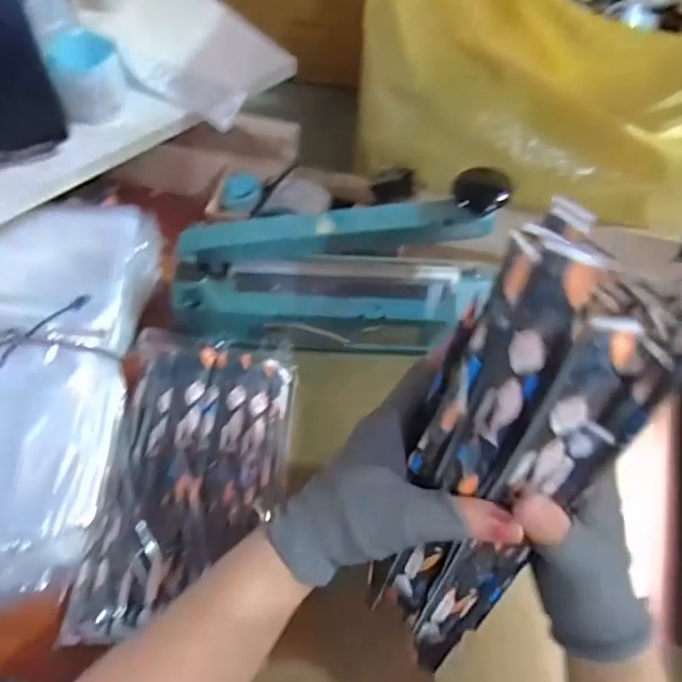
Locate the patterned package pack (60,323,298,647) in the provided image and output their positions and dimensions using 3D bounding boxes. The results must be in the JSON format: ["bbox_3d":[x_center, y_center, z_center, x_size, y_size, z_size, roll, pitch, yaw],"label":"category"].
[{"bbox_3d":[-0.126,0.112,0.468,0.151,0.031,0.258,6,61,1],"label":"patterned package pack"}]

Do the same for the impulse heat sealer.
[{"bbox_3d":[-0.012,-0.067,0.483,0.291,0.160,0.077,0,61,-2],"label":"impulse heat sealer"}]

